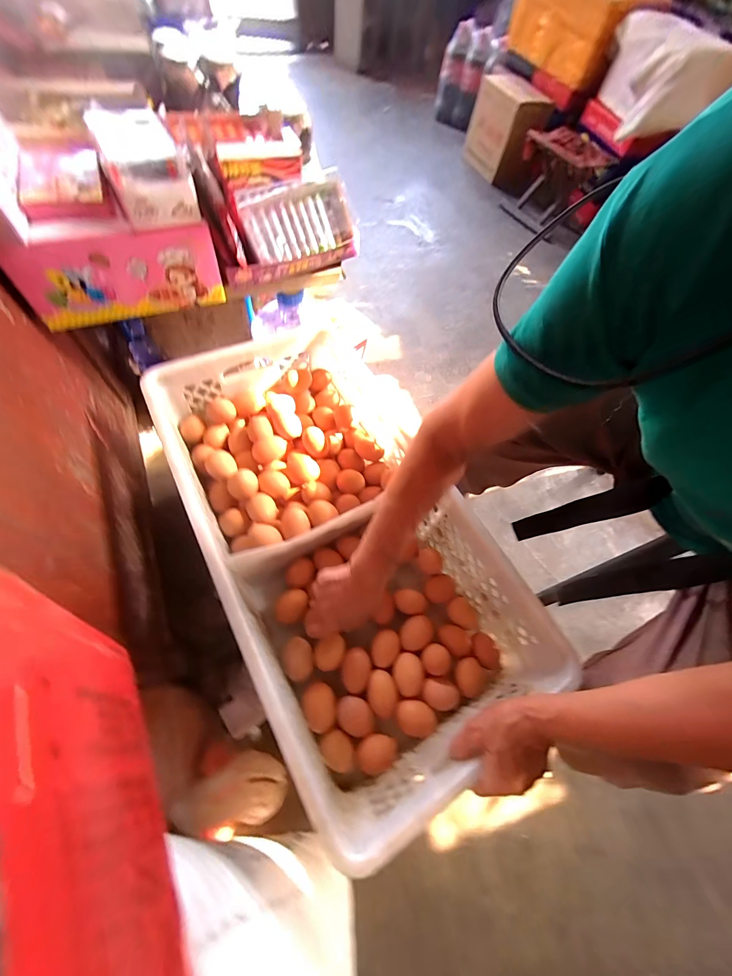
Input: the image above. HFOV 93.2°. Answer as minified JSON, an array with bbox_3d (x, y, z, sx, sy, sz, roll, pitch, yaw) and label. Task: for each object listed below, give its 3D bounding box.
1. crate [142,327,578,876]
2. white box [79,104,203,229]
[{"bbox_3d":[-0.050,0.049,0.503,0.318,0.182,0.627,-28,74,-16],"label":"crate"},{"bbox_3d":[-0.272,-0.394,0.424,0.083,0.059,0.150,-23,68,-16],"label":"white box"}]

